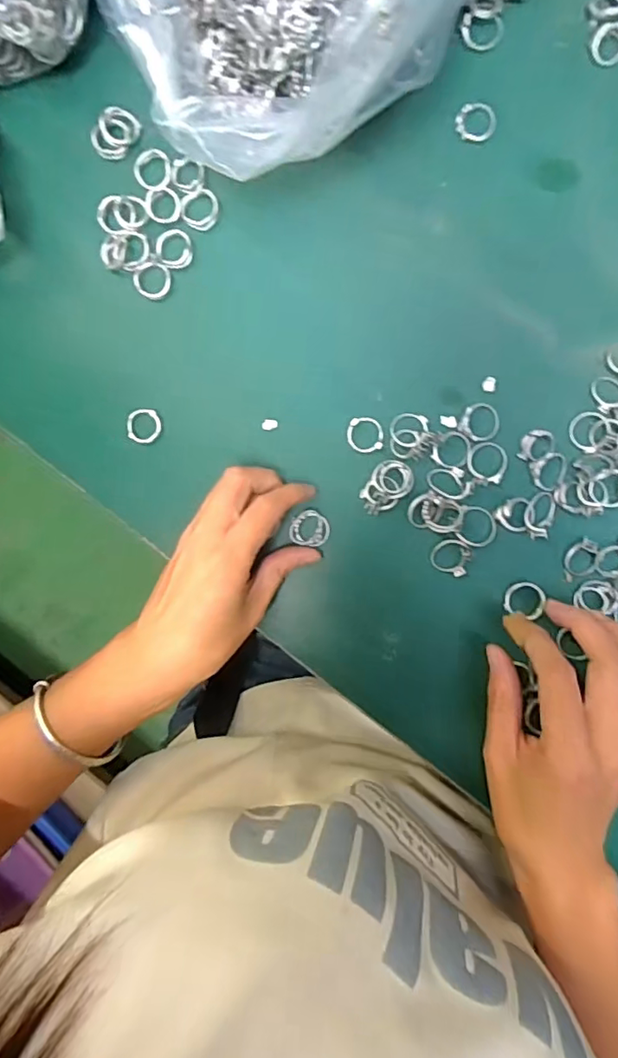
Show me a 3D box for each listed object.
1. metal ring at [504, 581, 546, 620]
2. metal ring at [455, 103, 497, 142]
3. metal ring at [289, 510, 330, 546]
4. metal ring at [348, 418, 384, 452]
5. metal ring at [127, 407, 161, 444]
[{"bbox_3d":[0.125,0.041,0.320,0.022,0.005,0.020,0,93,7],"label":"metal ring"},{"bbox_3d":[0.093,-0.228,0.309,0.022,0.004,0.019,1,93,7],"label":"metal ring"},{"bbox_3d":[0.001,-0.001,0.334,0.024,0.004,0.021,9,89,-8],"label":"metal ring"},{"bbox_3d":[0.033,-0.055,0.326,0.021,0.006,0.020,0,93,7],"label":"metal ring"},{"bbox_3d":[-0.102,-0.063,0.341,0.021,0.004,0.021,0,93,7],"label":"metal ring"}]

